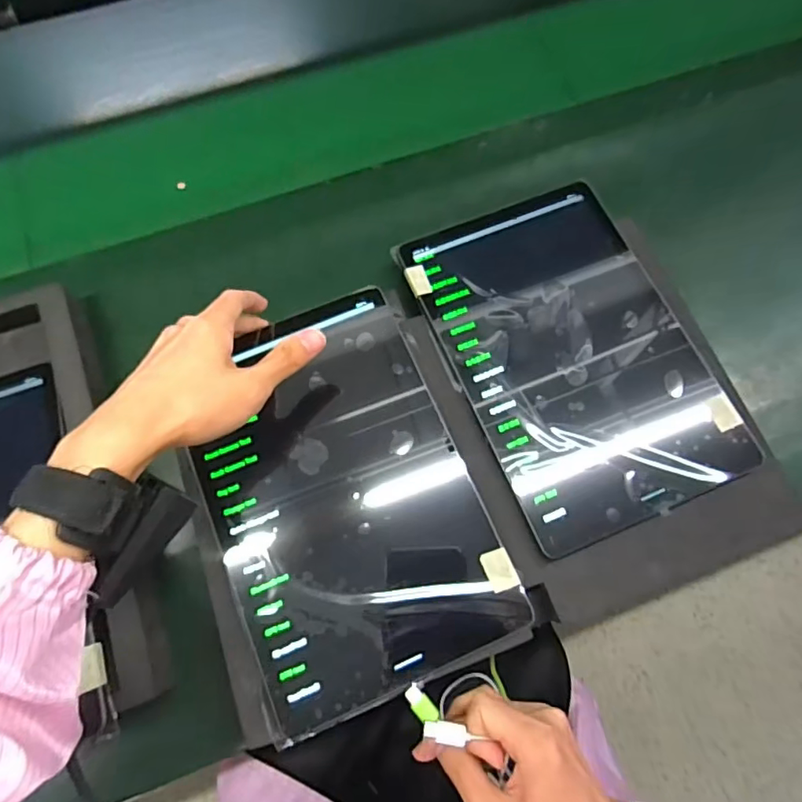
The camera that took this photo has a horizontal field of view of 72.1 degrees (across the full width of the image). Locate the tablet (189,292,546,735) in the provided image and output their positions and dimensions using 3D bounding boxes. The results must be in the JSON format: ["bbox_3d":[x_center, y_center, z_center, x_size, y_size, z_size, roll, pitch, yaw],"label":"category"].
[{"bbox_3d":[-0.041,0.059,0.365,0.168,0.006,0.253,-21,75,-7],"label":"tablet"}]

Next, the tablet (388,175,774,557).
[{"bbox_3d":[0.120,-0.038,0.398,0.161,0.012,0.252,-22,72,-5],"label":"tablet"}]

